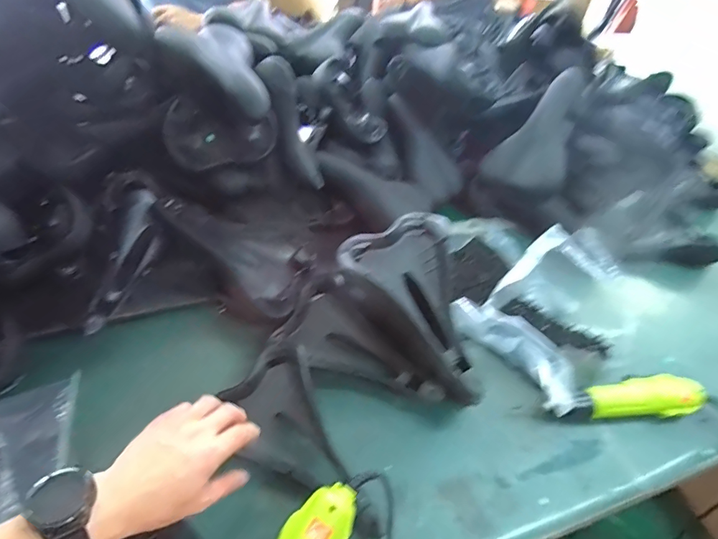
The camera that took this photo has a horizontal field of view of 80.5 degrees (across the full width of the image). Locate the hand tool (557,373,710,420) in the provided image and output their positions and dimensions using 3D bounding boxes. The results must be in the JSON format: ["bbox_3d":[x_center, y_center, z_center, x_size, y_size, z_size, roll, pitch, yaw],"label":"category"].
[{"bbox_3d":[0.379,0.185,0.602,0.234,0.046,0.055,-1,47,-9],"label":"hand tool"}]

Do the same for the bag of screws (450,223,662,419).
[{"bbox_3d":[0.305,0.066,0.658,0.286,0.115,0.192,-31,57,-31],"label":"bag of screws"}]

